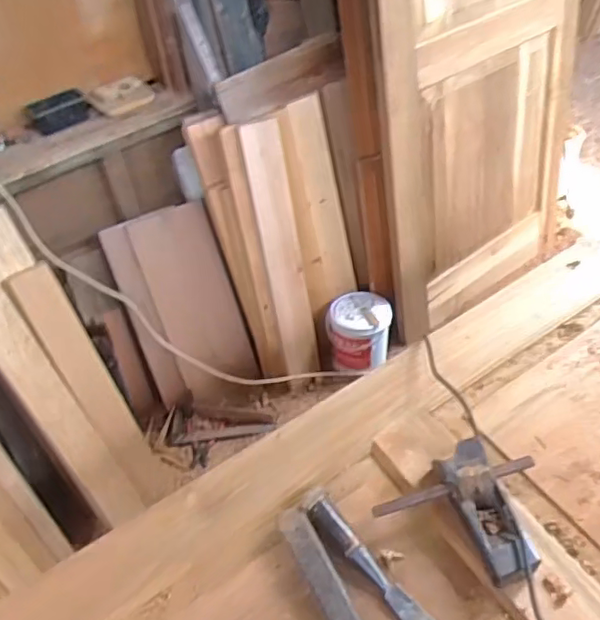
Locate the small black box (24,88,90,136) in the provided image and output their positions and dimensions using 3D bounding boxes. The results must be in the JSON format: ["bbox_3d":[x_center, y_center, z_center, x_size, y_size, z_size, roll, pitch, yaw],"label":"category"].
[{"bbox_3d":[-0.647,-0.535,1.600,0.168,0.067,0.074,-33,52,-25],"label":"small black box"}]

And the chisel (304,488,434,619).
[{"bbox_3d":[0.091,0.333,0.784,0.034,0.039,0.240,-34,53,-23],"label":"chisel"}]

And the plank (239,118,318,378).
[{"bbox_3d":[-0.043,-0.143,1.684,0.116,0.744,0.017,-22,27,-24],"label":"plank"}]

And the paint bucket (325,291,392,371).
[{"bbox_3d":[0.183,0.052,1.847,0.187,0.196,0.188,-2,46,3],"label":"paint bucket"}]

